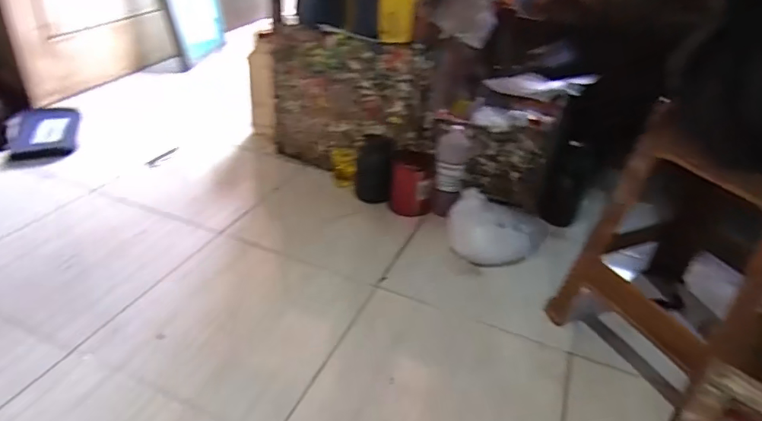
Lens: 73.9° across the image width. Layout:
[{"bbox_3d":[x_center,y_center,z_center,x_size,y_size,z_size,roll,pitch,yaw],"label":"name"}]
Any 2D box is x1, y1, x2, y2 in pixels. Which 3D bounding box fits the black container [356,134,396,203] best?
[{"bbox_3d":[-0.019,-0.111,1.331,0.092,0.177,0.113,1,33,-6],"label":"black container"}]

